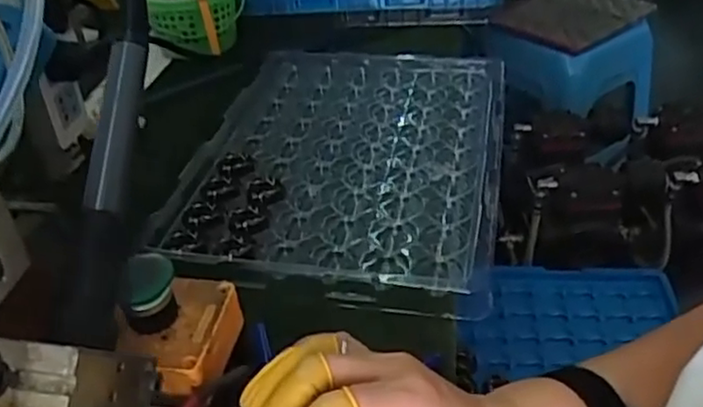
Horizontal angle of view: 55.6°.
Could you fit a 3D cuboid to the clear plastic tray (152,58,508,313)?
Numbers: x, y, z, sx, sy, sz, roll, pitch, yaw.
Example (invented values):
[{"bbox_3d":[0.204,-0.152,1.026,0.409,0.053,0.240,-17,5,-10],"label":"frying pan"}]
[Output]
[{"bbox_3d":[-0.001,-0.052,0.629,0.274,0.033,0.387,4,37,10],"label":"clear plastic tray"}]

